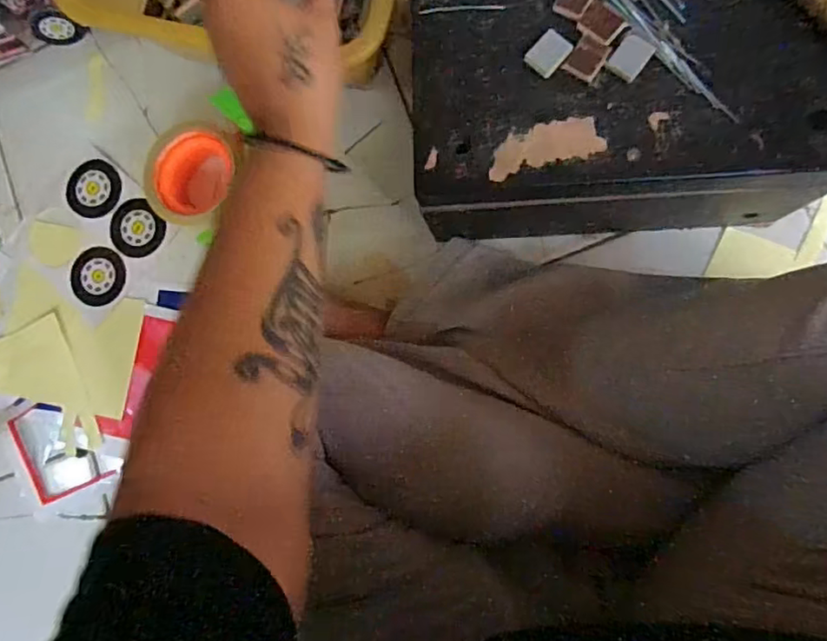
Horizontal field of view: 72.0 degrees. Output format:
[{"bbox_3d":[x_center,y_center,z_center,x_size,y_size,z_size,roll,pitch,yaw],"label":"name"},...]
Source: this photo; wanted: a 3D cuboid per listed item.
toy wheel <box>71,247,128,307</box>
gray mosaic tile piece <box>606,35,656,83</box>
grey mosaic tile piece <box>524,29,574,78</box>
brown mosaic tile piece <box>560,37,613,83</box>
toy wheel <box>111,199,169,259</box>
[{"bbox_3d":[-0.306,-0.043,0.553,0.053,0.005,0.056,-1,86,8],"label":"toy wheel"},{"bbox_3d":[0.137,-0.166,0.359,0.020,0.004,0.026,40,92,9],"label":"gray mosaic tile piece"},{"bbox_3d":[0.086,-0.172,0.364,0.021,0.004,0.026,43,93,9],"label":"grey mosaic tile piece"},{"bbox_3d":[0.110,-0.166,0.360,0.021,0.004,0.024,34,91,9],"label":"brown mosaic tile piece"},{"bbox_3d":[-0.269,-0.089,0.553,0.050,0.005,0.053,1,86,-8],"label":"toy wheel"}]

